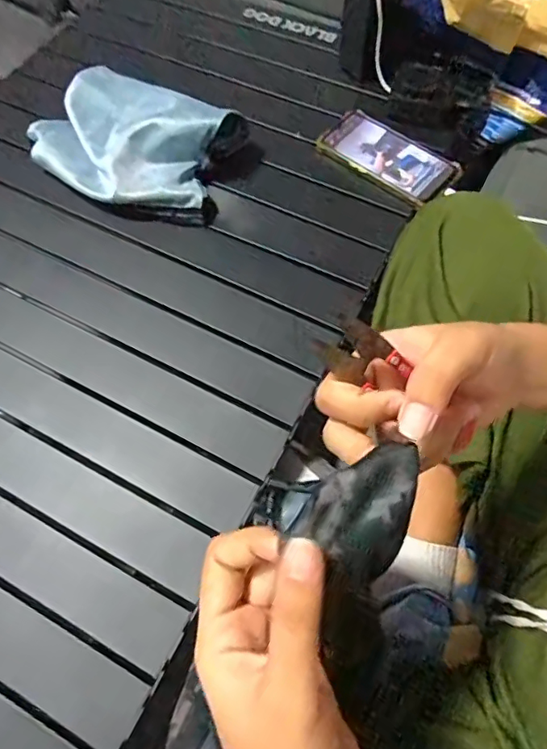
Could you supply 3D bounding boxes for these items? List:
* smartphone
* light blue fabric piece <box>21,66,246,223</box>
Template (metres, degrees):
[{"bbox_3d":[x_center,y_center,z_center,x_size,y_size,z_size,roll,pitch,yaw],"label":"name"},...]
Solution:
[{"bbox_3d":[0.137,-0.265,0.628,0.165,0.018,0.082,36,69,16],"label":"smartphone"},{"bbox_3d":[-0.154,-0.281,0.610,0.238,0.076,0.191,33,68,15],"label":"light blue fabric piece"}]

